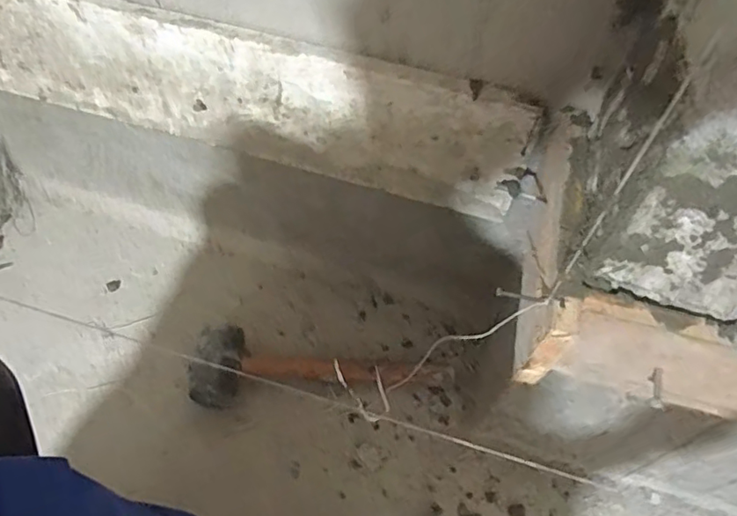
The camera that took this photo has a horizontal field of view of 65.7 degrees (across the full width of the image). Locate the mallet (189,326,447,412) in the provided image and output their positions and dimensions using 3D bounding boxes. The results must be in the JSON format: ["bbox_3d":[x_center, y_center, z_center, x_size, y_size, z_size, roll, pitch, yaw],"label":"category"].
[{"bbox_3d":[-0.060,0.129,0.732,0.319,0.064,0.084,-5,57,-6],"label":"mallet"}]

